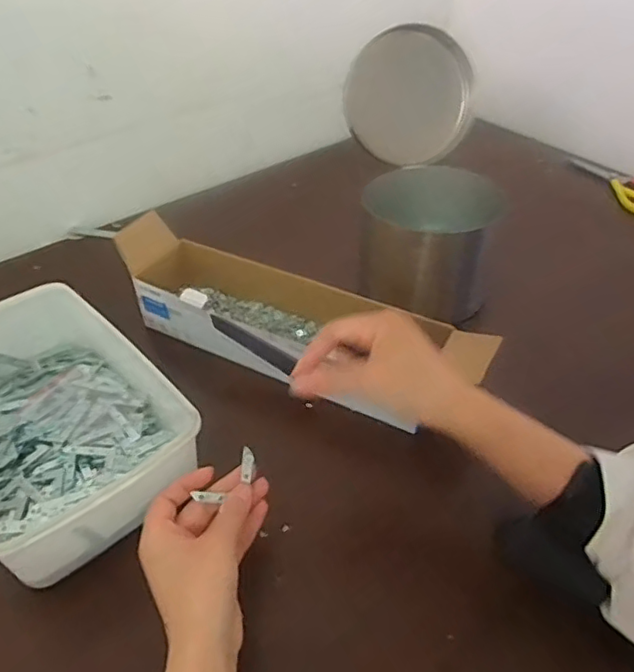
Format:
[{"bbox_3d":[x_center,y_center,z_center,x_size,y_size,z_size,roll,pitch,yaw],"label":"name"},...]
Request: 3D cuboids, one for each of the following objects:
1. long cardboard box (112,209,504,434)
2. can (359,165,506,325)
[{"bbox_3d":[-0.048,-0.030,0.611,0.338,0.102,0.098,18,45,22],"label":"long cardboard box"},{"bbox_3d":[0.126,-0.110,0.687,0.138,0.115,0.138,-1,41,1],"label":"can"}]

